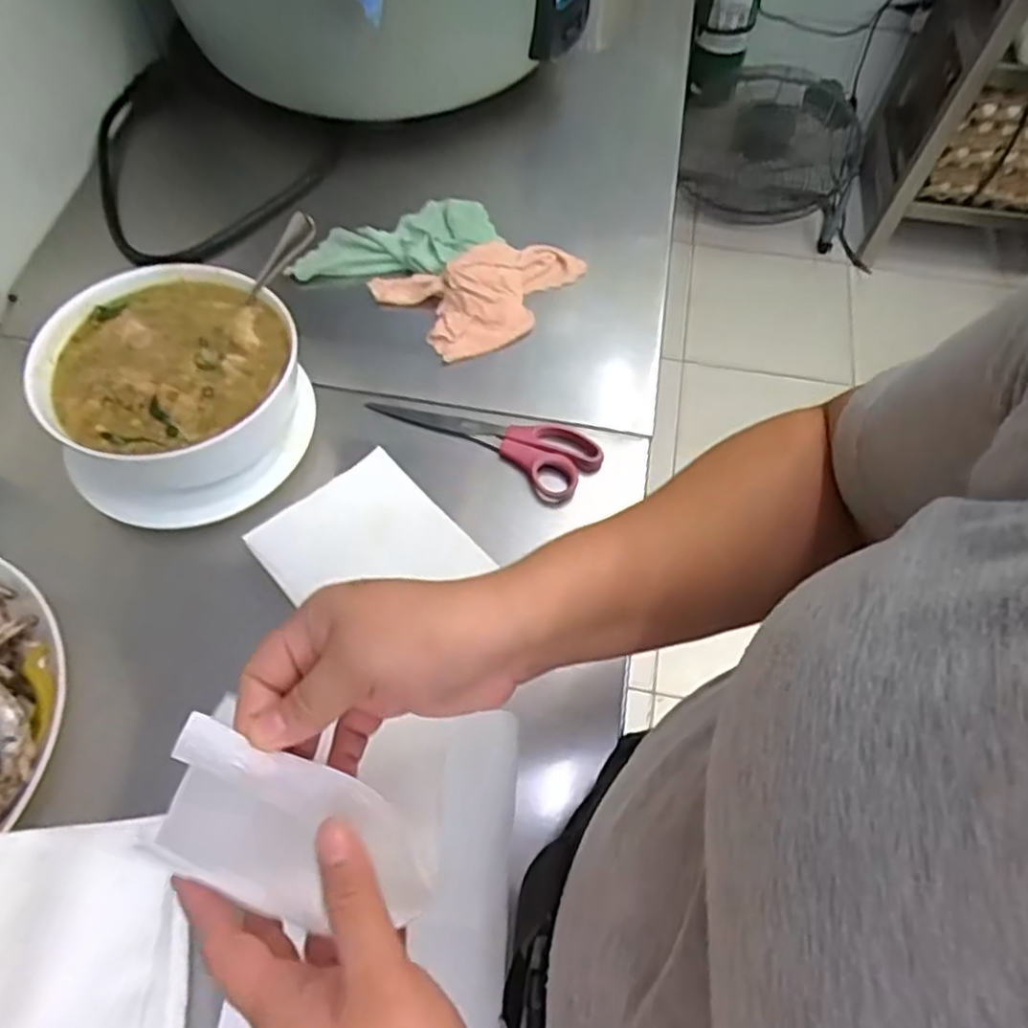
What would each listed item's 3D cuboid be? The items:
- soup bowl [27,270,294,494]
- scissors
[{"bbox_3d":[-0.258,-0.101,0.560,0.172,0.077,0.175,1,62,-1],"label":"soup bowl"},{"bbox_3d":[-0.022,-0.070,0.594,0.189,0.006,0.066,24,64,11],"label":"scissors"}]

